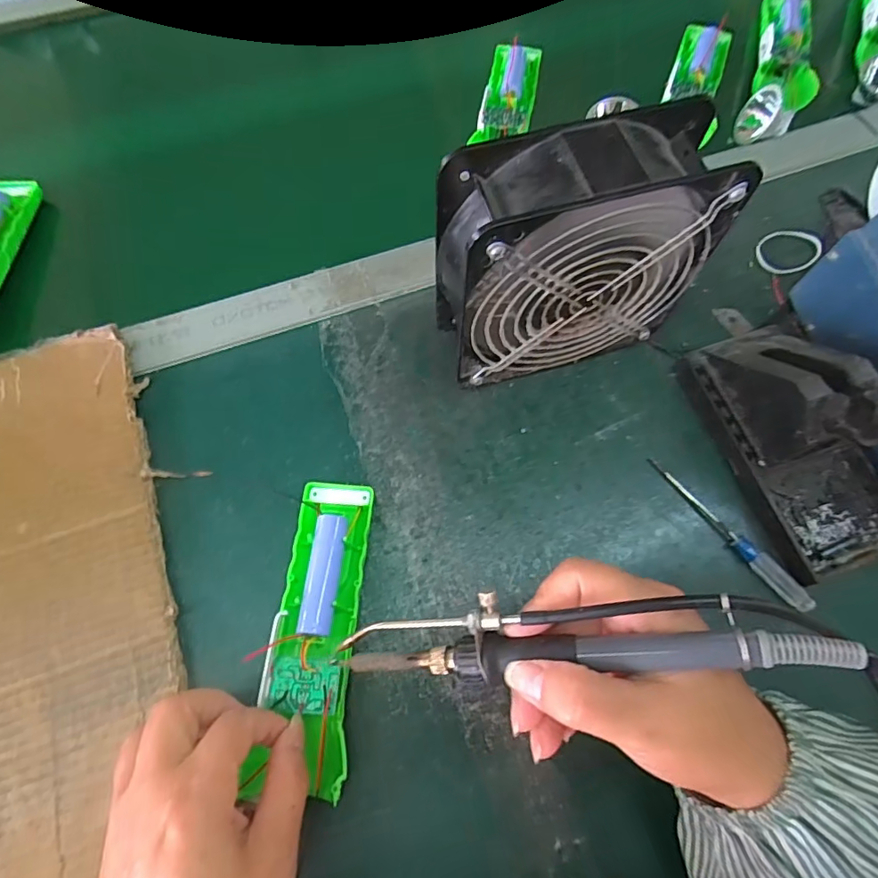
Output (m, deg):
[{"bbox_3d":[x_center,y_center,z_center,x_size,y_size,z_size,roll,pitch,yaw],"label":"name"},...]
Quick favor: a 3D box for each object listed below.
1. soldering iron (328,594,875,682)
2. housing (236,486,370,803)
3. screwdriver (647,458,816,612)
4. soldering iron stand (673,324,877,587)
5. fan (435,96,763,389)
[{"bbox_3d":[0.050,0.082,0.218,0.197,0.027,0.029,-10,66,20],"label":"soldering iron"},{"bbox_3d":[-0.065,0.097,0.286,0.044,0.019,0.157,1,63,-1],"label":"housing"},{"bbox_3d":[0.177,0.056,0.324,0.008,0.015,0.119,-36,73,-15],"label":"screwdriver"},{"bbox_3d":[0.229,-0.007,0.319,0.084,0.071,0.157,-16,69,-8],"label":"soldering iron stand"},{"bbox_3d":[0.077,-0.101,0.311,0.163,0.151,0.060,-16,69,-8],"label":"fan"}]

